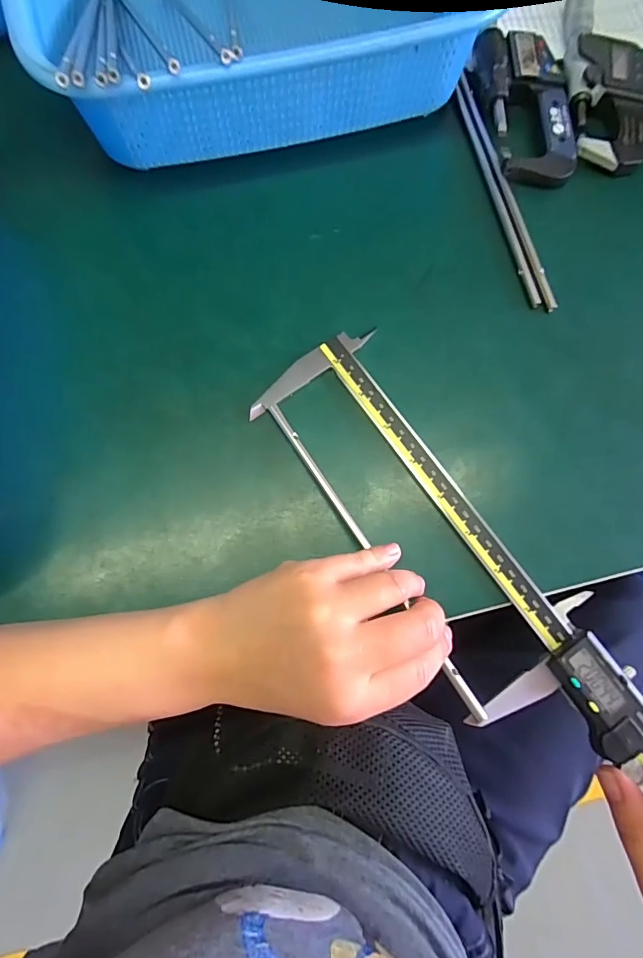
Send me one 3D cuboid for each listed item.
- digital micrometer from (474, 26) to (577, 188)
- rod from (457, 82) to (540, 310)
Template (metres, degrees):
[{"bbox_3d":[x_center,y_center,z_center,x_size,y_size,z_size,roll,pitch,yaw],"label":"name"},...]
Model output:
[{"bbox_3d":[0.141,-0.255,0.321,0.056,0.017,0.113,-9,79,-1],"label":"digital micrometer"},{"bbox_3d":[0.116,-0.192,0.313,0.007,0.004,0.170,-13,79,-2],"label":"rod"}]

